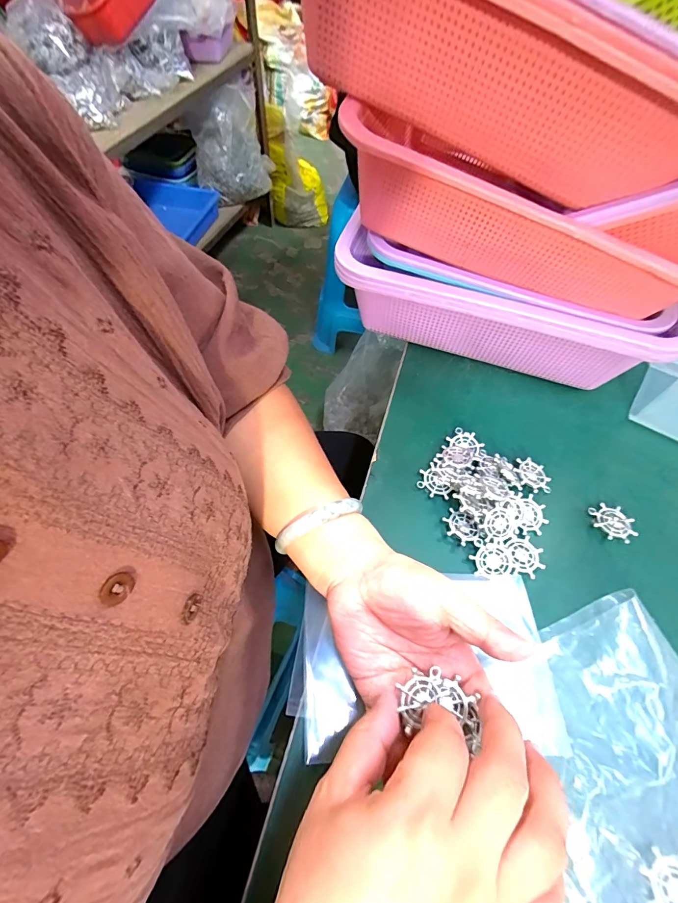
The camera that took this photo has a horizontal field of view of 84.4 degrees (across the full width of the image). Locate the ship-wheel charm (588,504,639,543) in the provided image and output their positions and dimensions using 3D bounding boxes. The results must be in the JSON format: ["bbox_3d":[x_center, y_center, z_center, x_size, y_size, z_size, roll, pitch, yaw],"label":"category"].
[{"bbox_3d":[0.221,0.058,0.302,0.027,0.008,0.033,-21,63,-15],"label":"ship-wheel charm"}]

